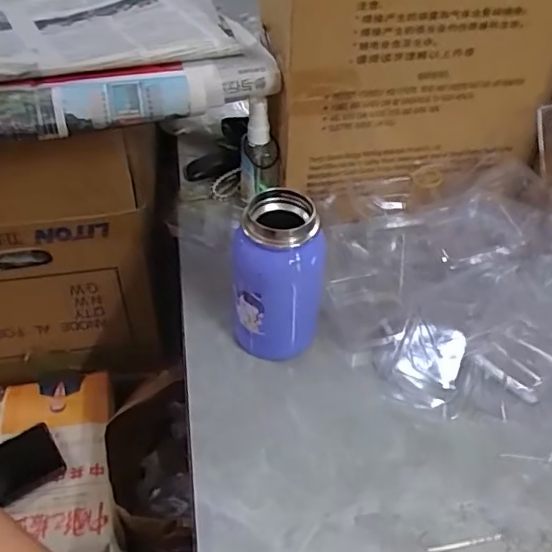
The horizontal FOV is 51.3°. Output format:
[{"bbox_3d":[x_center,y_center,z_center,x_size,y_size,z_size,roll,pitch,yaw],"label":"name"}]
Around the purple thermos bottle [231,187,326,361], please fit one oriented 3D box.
[{"bbox_3d":[0.001,0.004,0.464,0.072,0.133,0.062,11,47,7],"label":"purple thermos bottle"}]

